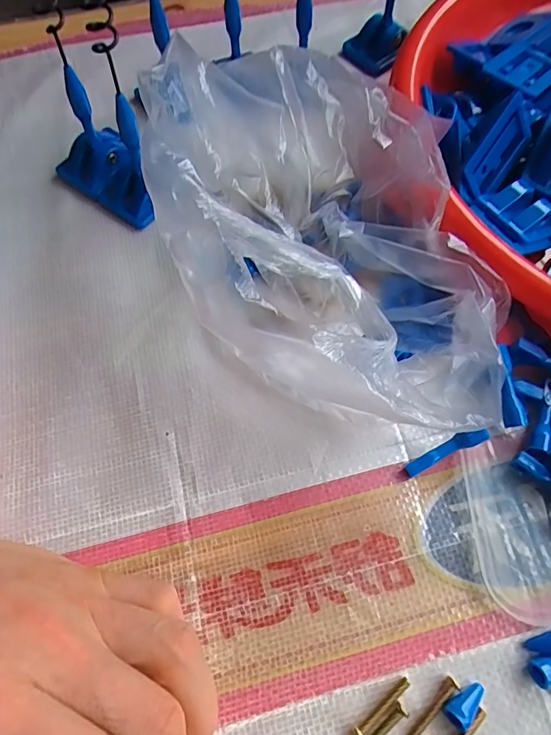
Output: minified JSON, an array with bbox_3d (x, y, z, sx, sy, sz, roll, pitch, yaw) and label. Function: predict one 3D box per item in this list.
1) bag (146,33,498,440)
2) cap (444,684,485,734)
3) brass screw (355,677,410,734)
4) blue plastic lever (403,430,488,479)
[{"bbox_3d":[0.013,-0.068,0.222,0.123,0.077,0.227,-21,67,-8],"label":"bag"},{"bbox_3d":[0.069,0.122,0.174,0.017,0.008,0.011,-39,71,-16],"label":"cap"},{"bbox_3d":[0.039,0.124,0.175,0.026,0.004,0.004,-37,70,-15],"label":"brass screw"},{"bbox_3d":[0.074,0.036,0.209,0.037,0.005,0.007,-29,67,7],"label":"blue plastic lever"}]

